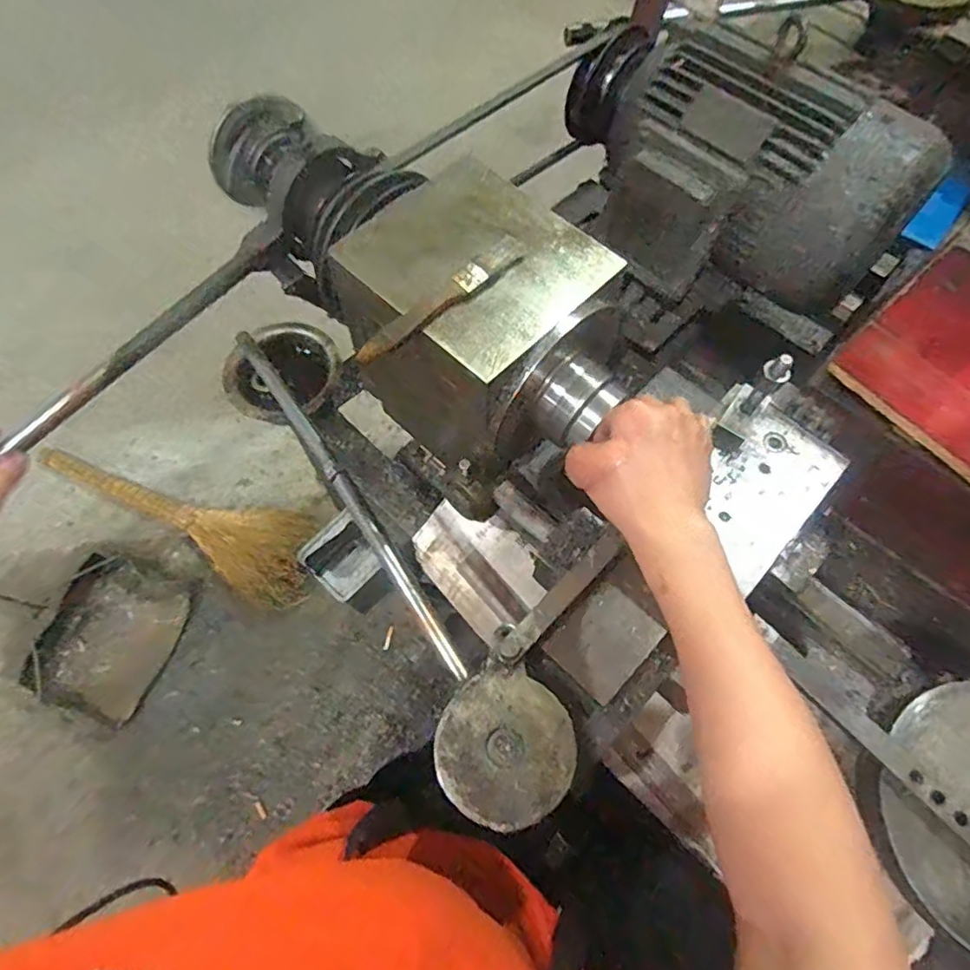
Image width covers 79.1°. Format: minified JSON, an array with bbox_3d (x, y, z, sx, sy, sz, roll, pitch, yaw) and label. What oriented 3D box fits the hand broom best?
[{"bbox_3d":[-0.730,0.064,1.418,0.747,0.059,0.235,22,67,9],"label":"hand broom"}]

